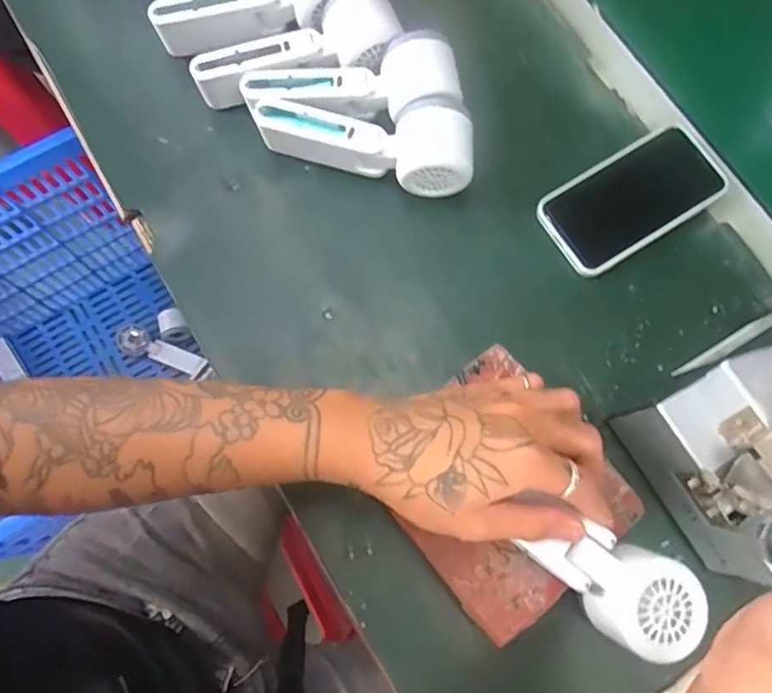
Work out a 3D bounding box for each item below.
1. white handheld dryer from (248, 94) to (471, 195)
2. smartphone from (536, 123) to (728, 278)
[{"bbox_3d":[-0.017,-0.157,0.440,0.166,0.056,0.058,7,76,0],"label":"white handheld dryer"},{"bbox_3d":[0.195,-0.118,0.453,0.144,0.012,0.075,-31,78,-10],"label":"smartphone"}]

